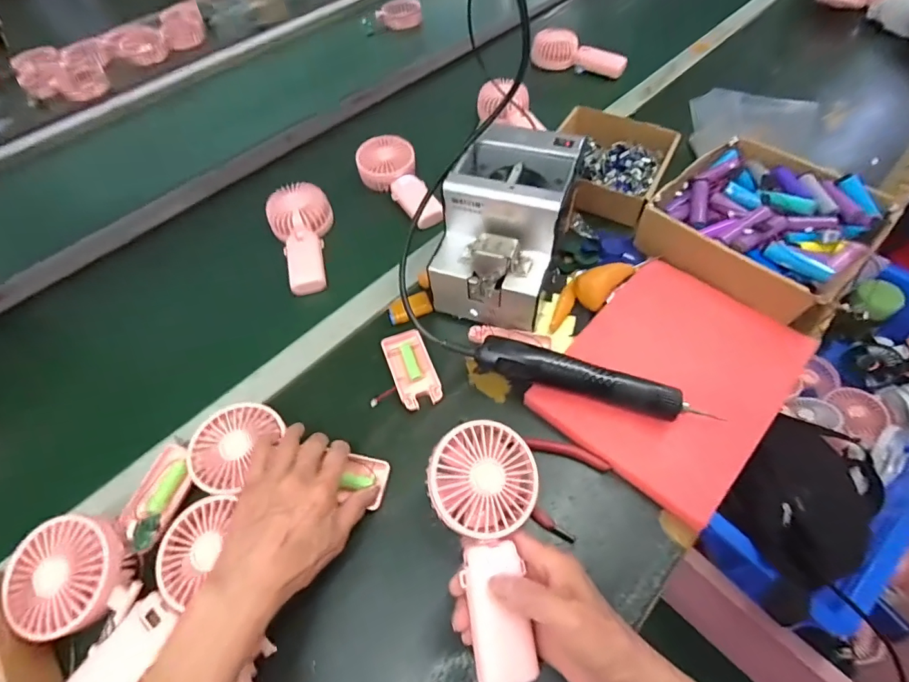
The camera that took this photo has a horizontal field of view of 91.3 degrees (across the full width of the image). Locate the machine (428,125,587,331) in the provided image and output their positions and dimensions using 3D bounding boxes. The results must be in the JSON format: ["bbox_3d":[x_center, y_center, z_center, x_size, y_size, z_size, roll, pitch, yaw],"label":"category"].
[{"bbox_3d":[0.057,-0.125,0.513,0.127,0.146,0.172,15,58,14],"label":"machine"}]

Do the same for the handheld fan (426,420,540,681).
[{"bbox_3d":[0.029,0.157,0.344,0.086,0.034,0.182,-8,74,-1],"label":"handheld fan"}]

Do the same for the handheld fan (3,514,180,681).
[{"bbox_3d":[-0.303,0.222,0.366,0.145,0.059,0.099,34,64,24],"label":"handheld fan"}]

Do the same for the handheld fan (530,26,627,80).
[{"bbox_3d":[0.239,-0.551,0.849,0.183,0.056,0.041,23,61,19],"label":"handheld fan"}]

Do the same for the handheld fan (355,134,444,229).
[{"bbox_3d":[-0.076,-0.239,0.673,0.083,0.045,0.179,-31,76,-16],"label":"handheld fan"}]

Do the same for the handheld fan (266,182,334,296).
[{"bbox_3d":[-0.210,-0.138,0.617,0.079,0.045,0.166,-11,72,-4],"label":"handheld fan"}]

